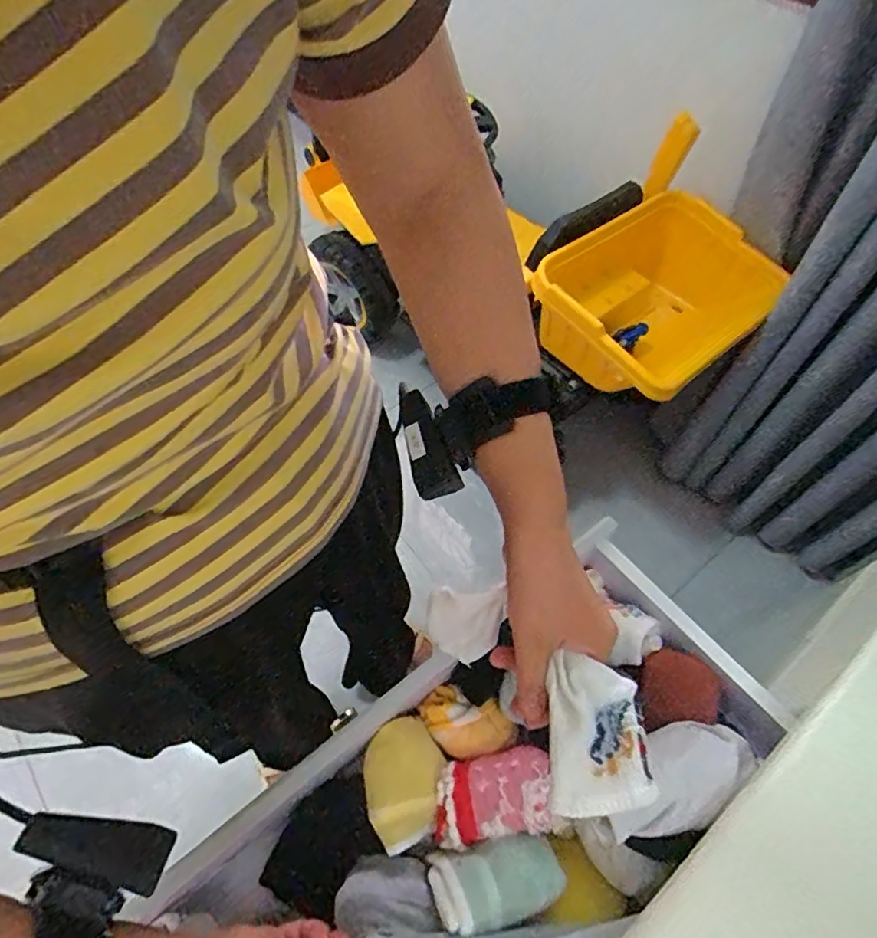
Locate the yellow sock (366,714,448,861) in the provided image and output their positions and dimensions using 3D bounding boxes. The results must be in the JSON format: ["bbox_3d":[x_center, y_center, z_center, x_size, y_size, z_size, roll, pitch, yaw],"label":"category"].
[{"bbox_3d":[-0.029,0.242,0.431,0.059,0.038,0.087,17,58,7],"label":"yellow sock"}]

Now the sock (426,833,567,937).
[{"bbox_3d":[0.041,0.287,0.387,0.089,0.035,0.046,-9,59,-9],"label":"sock"}]

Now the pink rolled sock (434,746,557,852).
[{"bbox_3d":[0.044,0.246,0.420,0.094,0.039,0.060,-5,58,-7],"label":"pink rolled sock"}]

